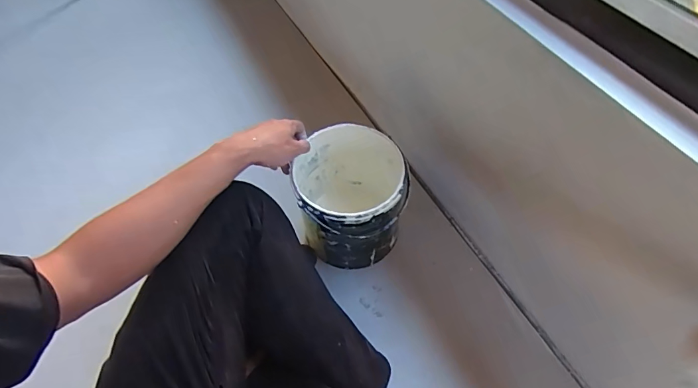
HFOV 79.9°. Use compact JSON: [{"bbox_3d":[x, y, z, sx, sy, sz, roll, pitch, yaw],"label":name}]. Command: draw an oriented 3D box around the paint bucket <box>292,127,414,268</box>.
[{"bbox_3d":[0.007,0.011,0.722,0.176,0.191,0.180,-1,56,1],"label":"paint bucket"}]

